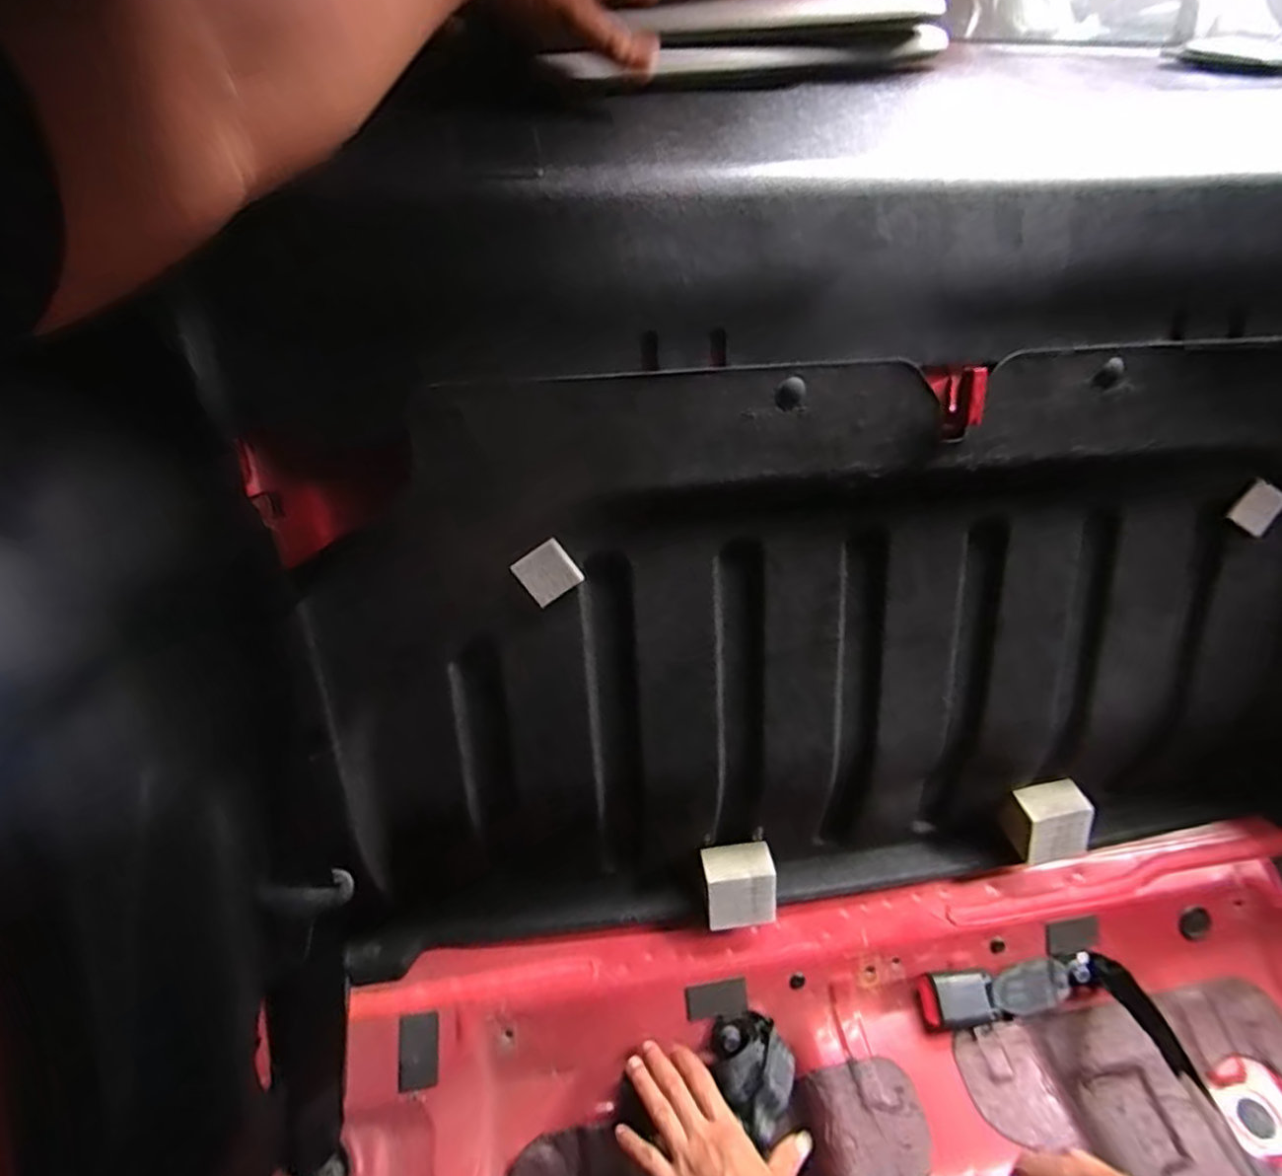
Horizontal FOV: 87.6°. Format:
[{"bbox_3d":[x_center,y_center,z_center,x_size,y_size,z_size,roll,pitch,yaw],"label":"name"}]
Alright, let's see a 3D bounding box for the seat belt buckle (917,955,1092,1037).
[{"bbox_3d":[0.372,0.396,0.661,0.199,0.044,0.047,-5,43,-7],"label":"seat belt buckle"}]

